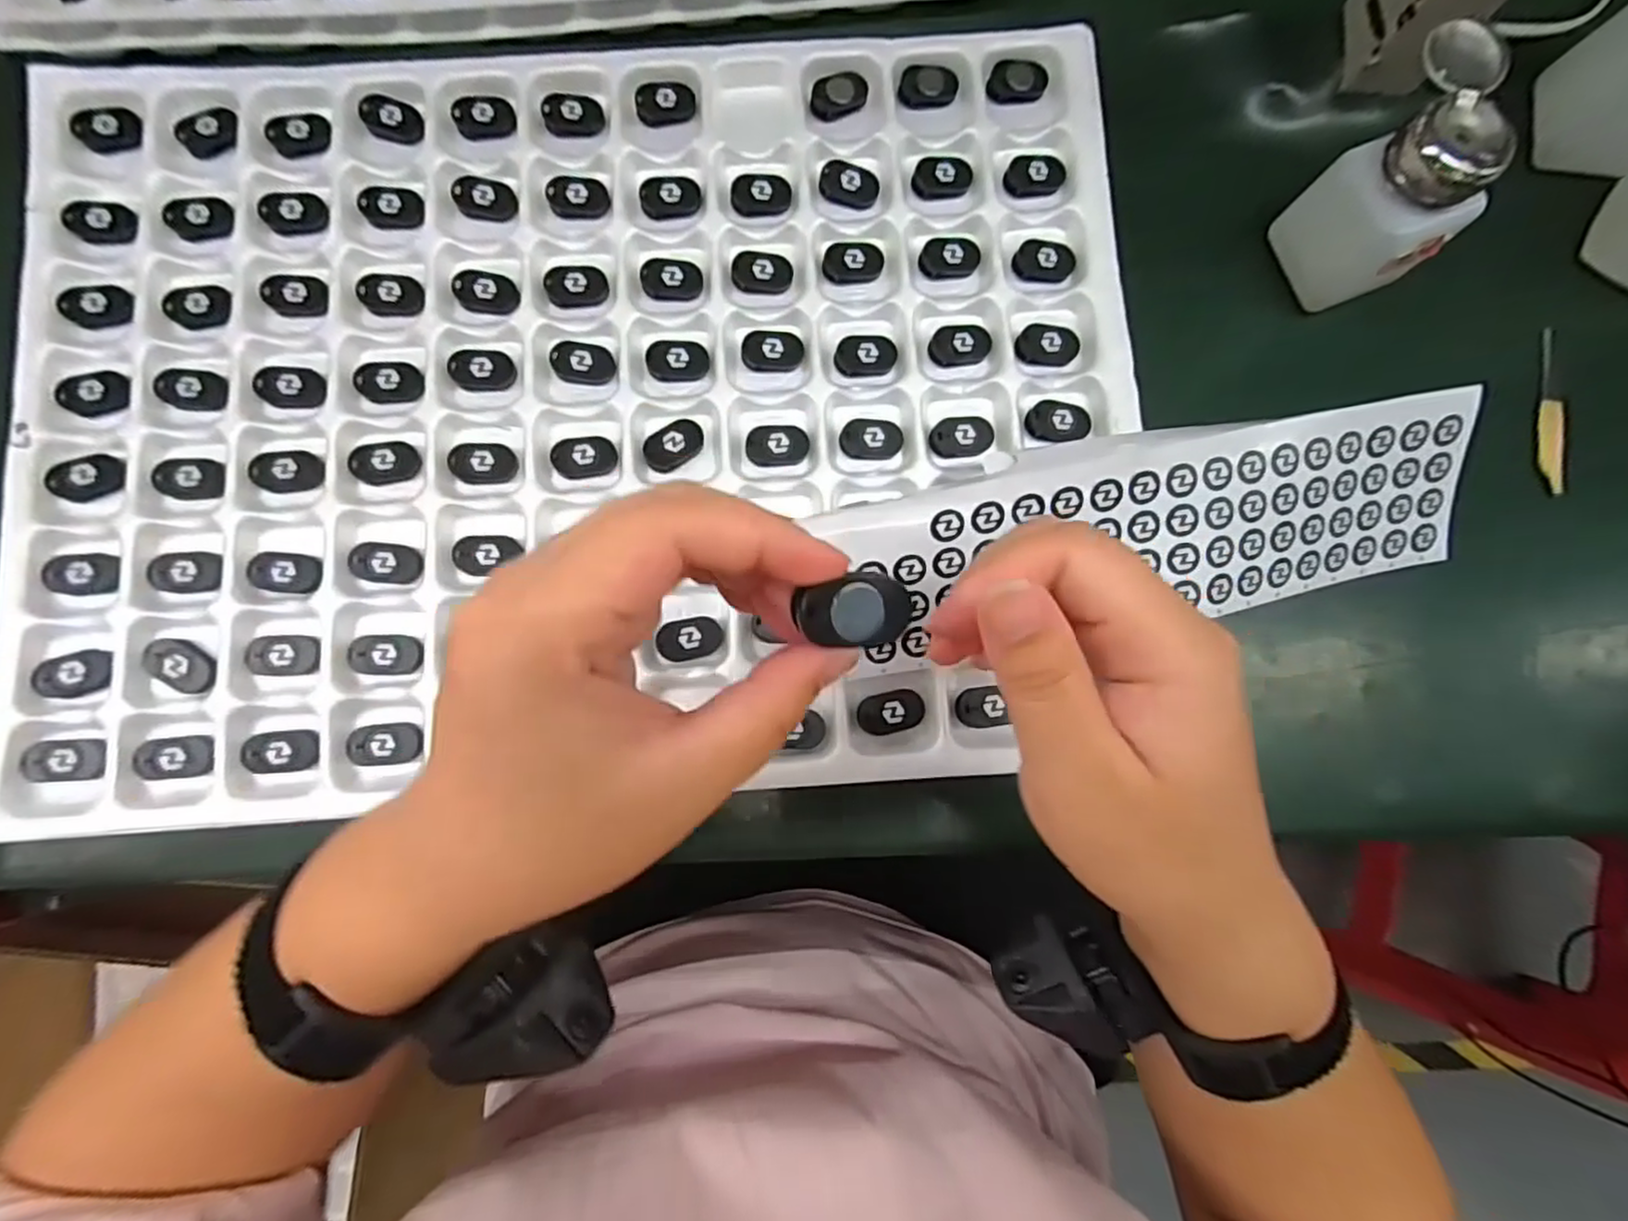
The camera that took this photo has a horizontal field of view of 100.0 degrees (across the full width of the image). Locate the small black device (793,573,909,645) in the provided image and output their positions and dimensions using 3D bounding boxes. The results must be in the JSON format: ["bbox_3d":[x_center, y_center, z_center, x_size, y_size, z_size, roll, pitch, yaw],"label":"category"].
[{"bbox_3d":[0.010,0.000,0.166,0.028,0.008,0.017,0,96,-19],"label":"small black device"}]

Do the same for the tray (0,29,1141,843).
[{"bbox_3d":[-0.104,-0.091,0.310,0.494,0.020,0.340,-4,85,-1],"label":"tray"}]

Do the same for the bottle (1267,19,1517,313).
[{"bbox_3d":[0.255,-0.186,0.308,0.056,0.090,0.069,-39,87,-4],"label":"bottle"}]

